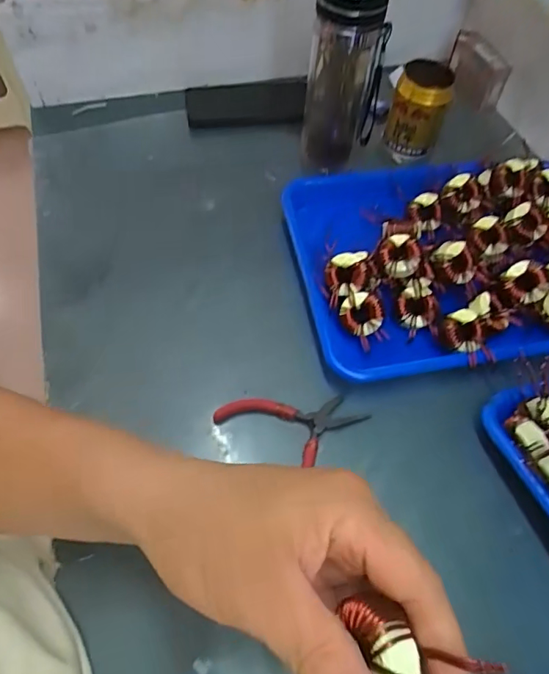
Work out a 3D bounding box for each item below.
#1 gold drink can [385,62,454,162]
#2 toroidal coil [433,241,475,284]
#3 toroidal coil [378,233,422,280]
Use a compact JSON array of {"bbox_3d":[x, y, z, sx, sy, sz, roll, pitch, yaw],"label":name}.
[{"bbox_3d":[0.168,-0.263,0.592,0.063,0.094,0.054,16,58,8],"label":"gold drink can"},{"bbox_3d":[0.165,-0.069,0.470,0.030,0.028,0.040,-33,64,-22],"label":"toroidal coil"},{"bbox_3d":[0.117,-0.073,0.474,0.036,0.027,0.040,12,57,6],"label":"toroidal coil"}]

